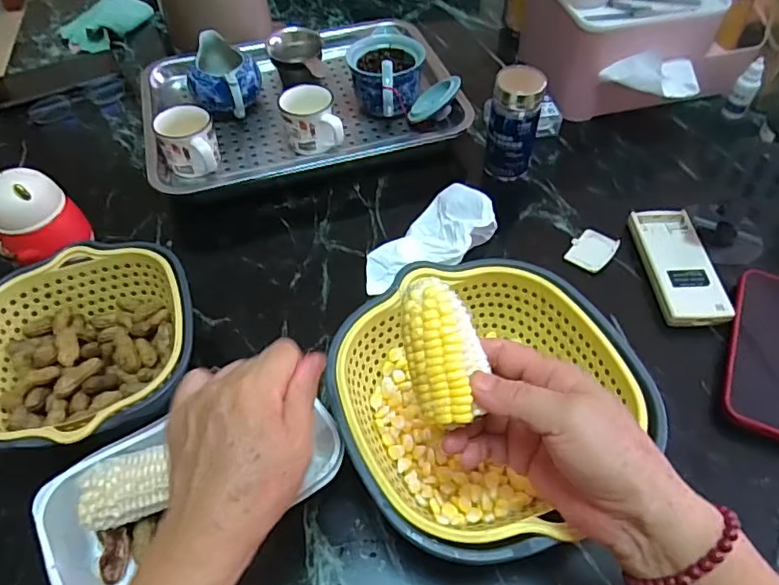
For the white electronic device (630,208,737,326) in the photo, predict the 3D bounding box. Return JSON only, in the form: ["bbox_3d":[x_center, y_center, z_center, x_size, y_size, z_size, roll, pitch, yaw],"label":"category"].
[{"bbox_3d":[0.270,-0.025,0.519,0.056,0.022,0.133,-2,52,1],"label":"white electronic device"}]

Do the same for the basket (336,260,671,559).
[{"bbox_3d":[0.064,0.083,0.396,0.201,0.090,0.190,-1,53,1],"label":"basket"}]

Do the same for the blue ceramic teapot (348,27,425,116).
[{"bbox_3d":[-0.001,-0.243,0.628,0.082,0.073,0.116,-9,52,-2],"label":"blue ceramic teapot"}]

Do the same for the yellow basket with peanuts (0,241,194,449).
[{"bbox_3d":[-0.231,0.051,0.437,0.158,0.079,0.168,-1,53,1],"label":"yellow basket with peanuts"}]

